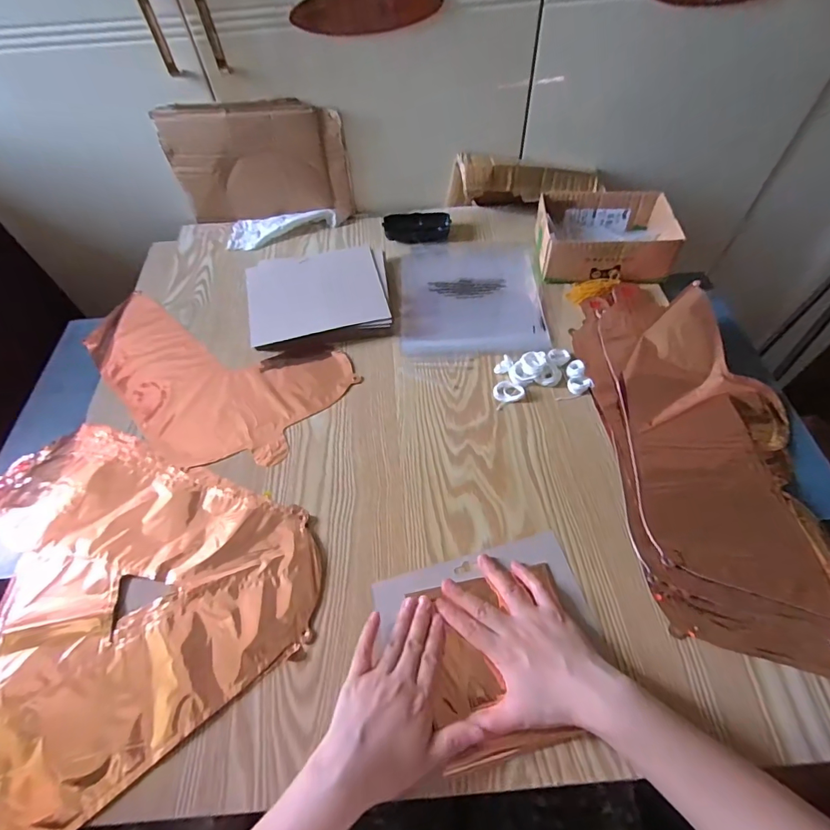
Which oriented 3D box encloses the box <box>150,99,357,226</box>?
[{"bbox_3d":[-0.242,-0.394,0.701,0.268,0.166,0.029,-3,57,-1],"label":"box"}]

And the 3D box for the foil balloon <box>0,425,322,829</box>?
[{"bbox_3d":[-0.313,0.150,0.447,0.344,0.008,0.375,-35,62,-19],"label":"foil balloon"}]

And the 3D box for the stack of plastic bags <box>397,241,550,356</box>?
[{"bbox_3d":[0.082,-0.182,0.657,0.203,0.014,0.245,-1,57,1],"label":"stack of plastic bags"}]

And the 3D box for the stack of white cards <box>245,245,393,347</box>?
[{"bbox_3d":[-0.141,-0.179,0.647,0.199,0.018,0.151,-8,67,-1],"label":"stack of white cards"}]

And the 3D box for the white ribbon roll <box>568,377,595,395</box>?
[{"bbox_3d":[0.204,-0.037,0.547,0.030,0.008,0.023,-30,61,-17],"label":"white ribbon roll"}]

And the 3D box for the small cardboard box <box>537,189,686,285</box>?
[{"bbox_3d":[0.277,-0.265,0.658,0.180,0.068,0.145,2,57,3],"label":"small cardboard box"}]

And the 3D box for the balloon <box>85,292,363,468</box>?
[{"bbox_3d":[-0.297,-0.044,0.589,0.412,0.028,0.213,18,59,13],"label":"balloon"}]

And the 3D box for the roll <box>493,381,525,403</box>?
[{"bbox_3d":[0.116,-0.028,0.547,0.037,0.009,0.026,-6,57,-2],"label":"roll"}]

